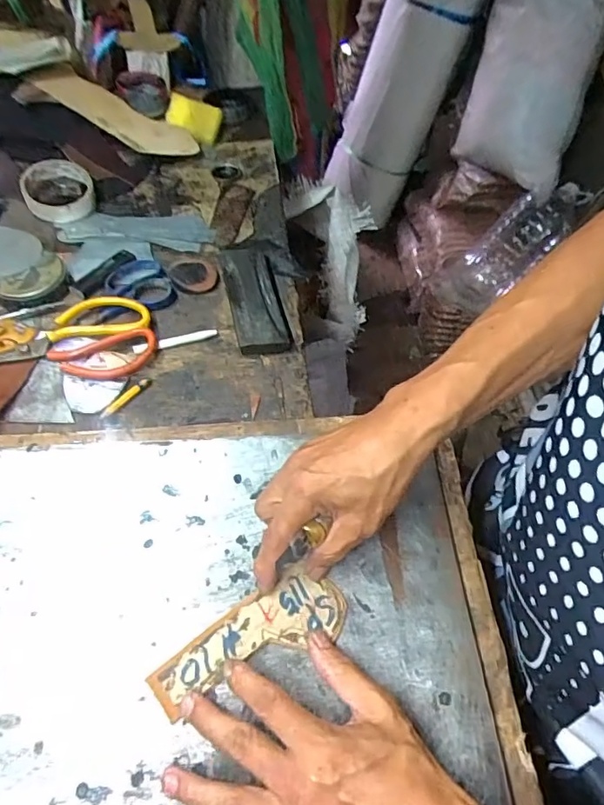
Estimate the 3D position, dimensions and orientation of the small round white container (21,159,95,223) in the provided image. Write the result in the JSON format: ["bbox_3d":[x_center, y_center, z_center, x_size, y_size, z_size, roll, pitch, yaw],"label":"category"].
[{"bbox_3d":[-0.313,-0.272,0.689,0.084,0.043,0.088,2,52,-2],"label":"small round white container"}]

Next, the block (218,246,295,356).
[{"bbox_3d":[-0.054,-0.118,0.591,0.055,0.024,0.157,-9,53,-10],"label":"block"}]

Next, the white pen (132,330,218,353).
[{"bbox_3d":[-0.129,-0.064,0.547,0.085,0.009,0.011,-17,55,-16],"label":"white pen"}]

